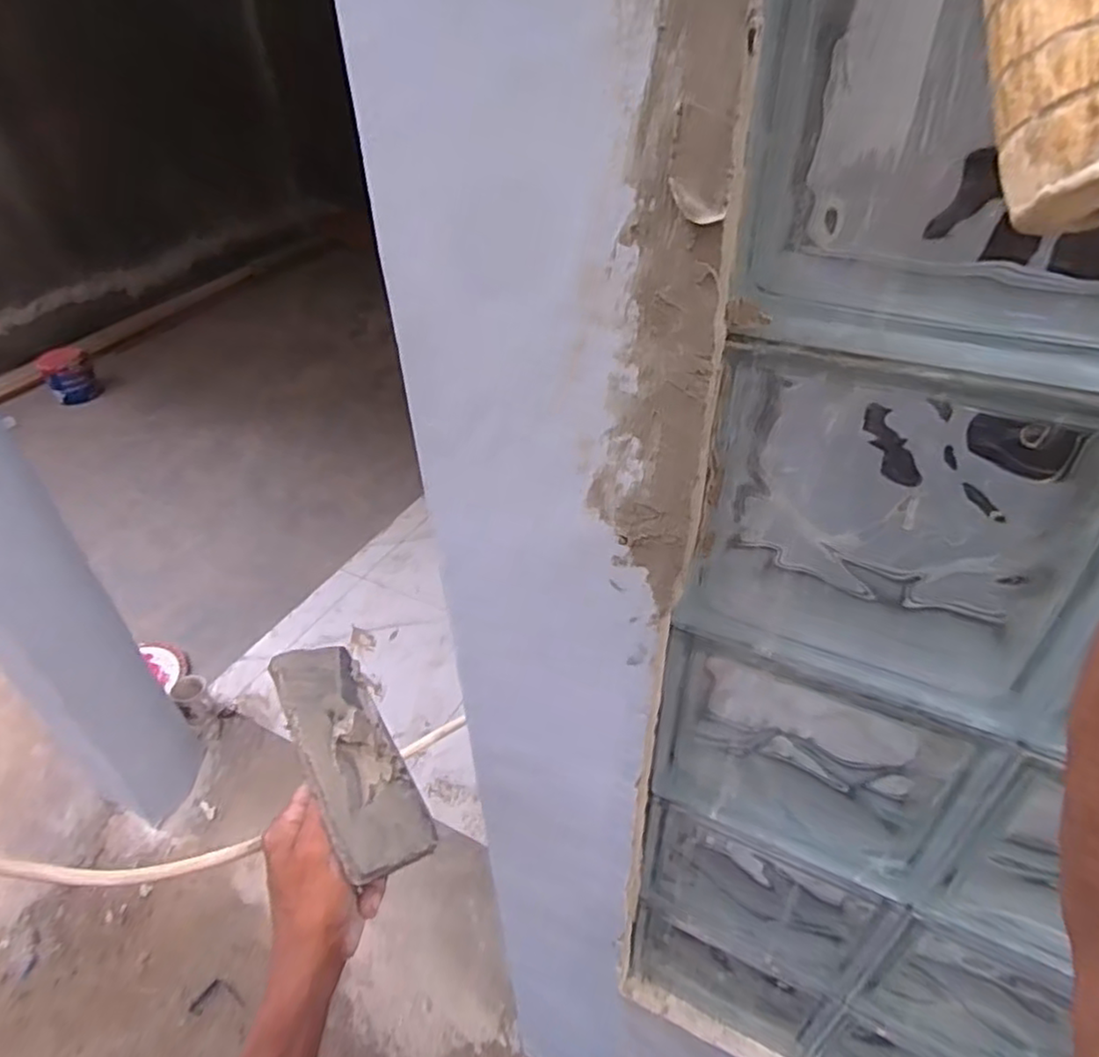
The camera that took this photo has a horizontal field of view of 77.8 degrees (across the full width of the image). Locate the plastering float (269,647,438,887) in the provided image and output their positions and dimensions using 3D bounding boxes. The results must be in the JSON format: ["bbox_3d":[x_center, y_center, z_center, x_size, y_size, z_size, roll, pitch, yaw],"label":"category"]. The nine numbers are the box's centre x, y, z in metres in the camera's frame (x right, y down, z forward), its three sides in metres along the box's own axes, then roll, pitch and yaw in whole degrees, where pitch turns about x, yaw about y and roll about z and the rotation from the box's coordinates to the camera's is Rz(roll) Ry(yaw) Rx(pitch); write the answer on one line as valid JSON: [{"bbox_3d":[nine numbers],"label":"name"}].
[{"bbox_3d":[-0.132,0.146,0.449,0.062,0.031,0.162,-3,45,-45],"label":"plastering float"}]

